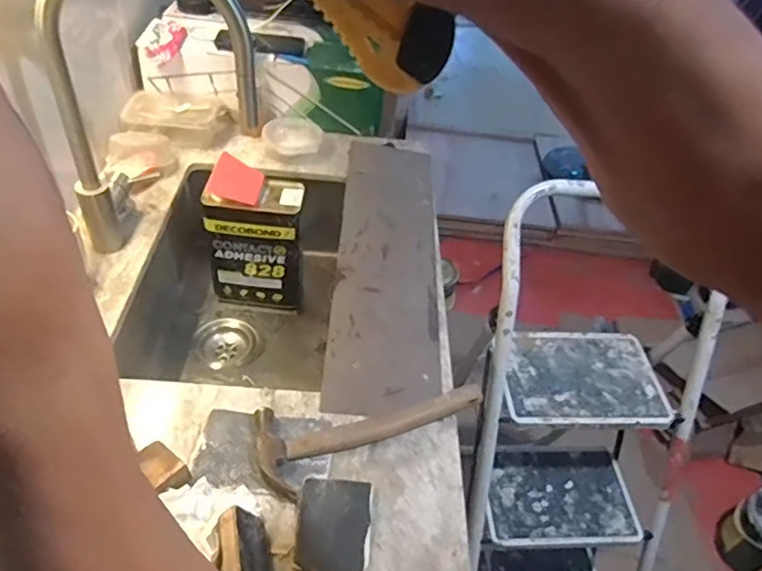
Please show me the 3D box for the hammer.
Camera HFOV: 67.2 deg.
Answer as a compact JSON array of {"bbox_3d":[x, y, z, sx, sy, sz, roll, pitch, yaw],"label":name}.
[{"bbox_3d":[-0.014,0.163,0.700,0.280,0.033,0.104,-14,47,-22],"label":"hammer"}]

